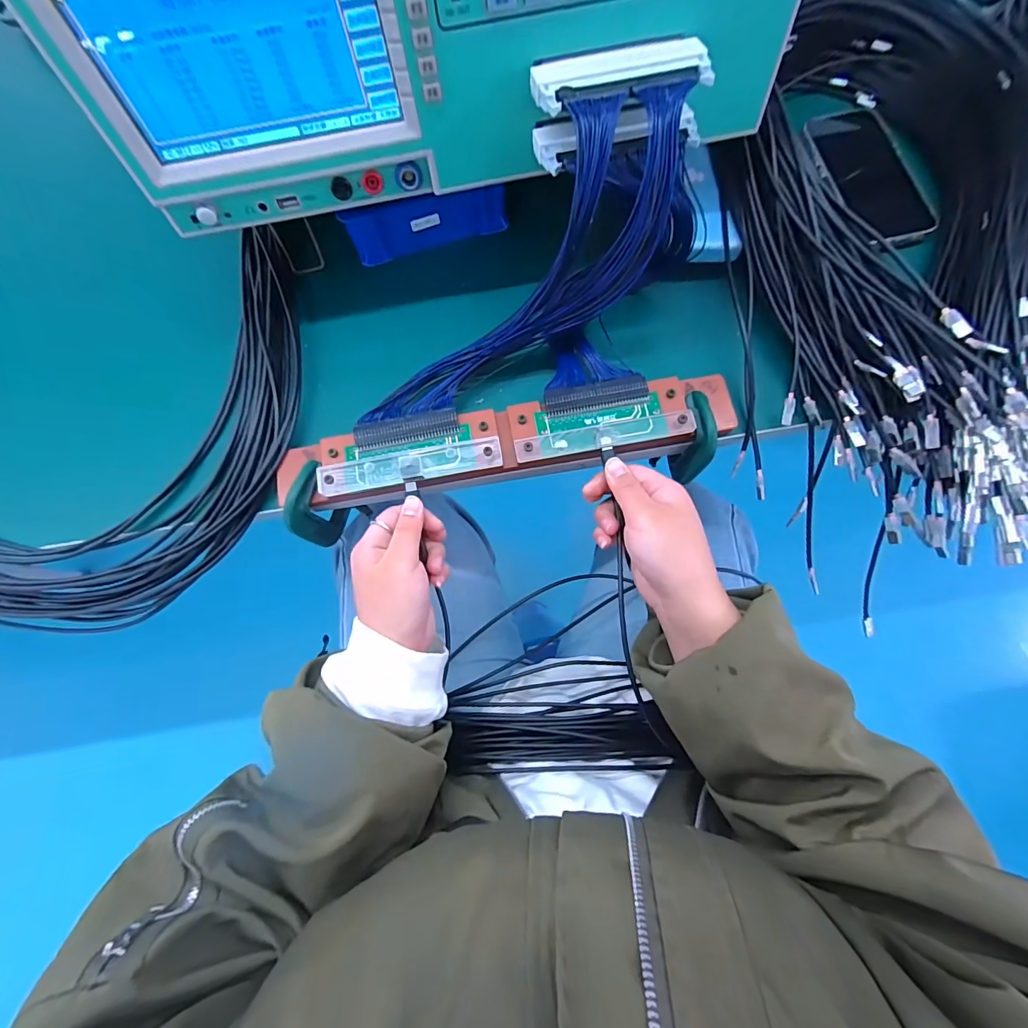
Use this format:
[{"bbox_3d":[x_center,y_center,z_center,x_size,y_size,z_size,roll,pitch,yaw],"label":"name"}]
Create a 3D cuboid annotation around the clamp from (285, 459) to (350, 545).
[{"bbox_3d":[-0.162,-0.006,0.369,0.009,0.086,0.059,10,77,4],"label":"clamp"}]

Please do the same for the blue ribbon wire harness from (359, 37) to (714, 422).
[{"bbox_3d":[-0.001,-0.175,0.302,0.255,0.125,0.144,-9,77,-1],"label":"blue ribbon wire harness"}]

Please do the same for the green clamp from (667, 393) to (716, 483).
[{"bbox_3d":[0.148,-0.062,0.374,0.010,0.085,0.060,-9,77,-1],"label":"green clamp"}]

